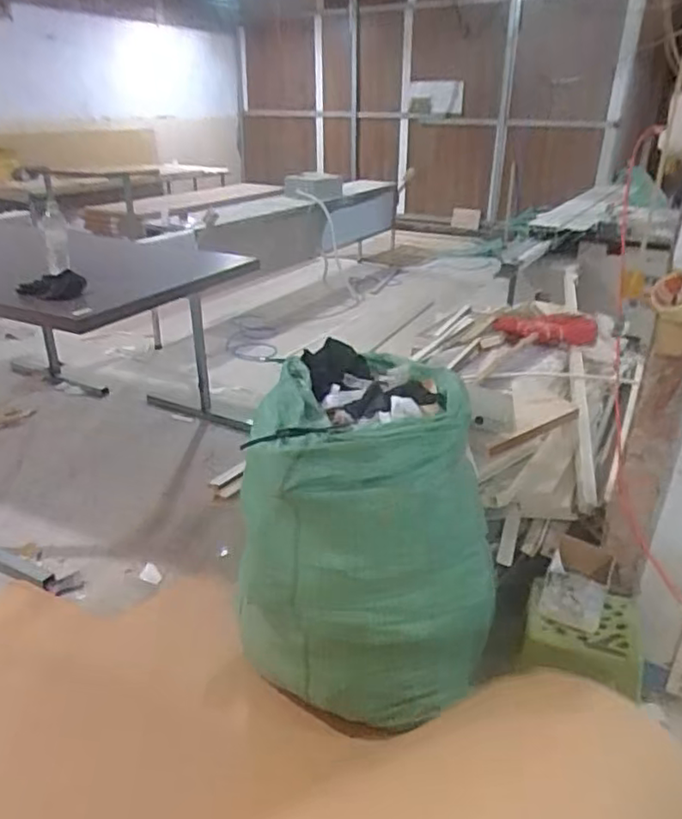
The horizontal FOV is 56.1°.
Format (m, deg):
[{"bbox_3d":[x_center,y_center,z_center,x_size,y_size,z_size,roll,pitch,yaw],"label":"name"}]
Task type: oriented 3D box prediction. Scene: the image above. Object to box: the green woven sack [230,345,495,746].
[{"bbox_3d":[0.116,0.301,1.700,0.625,0.718,0.618,8,27,14],"label":"green woven sack"}]

